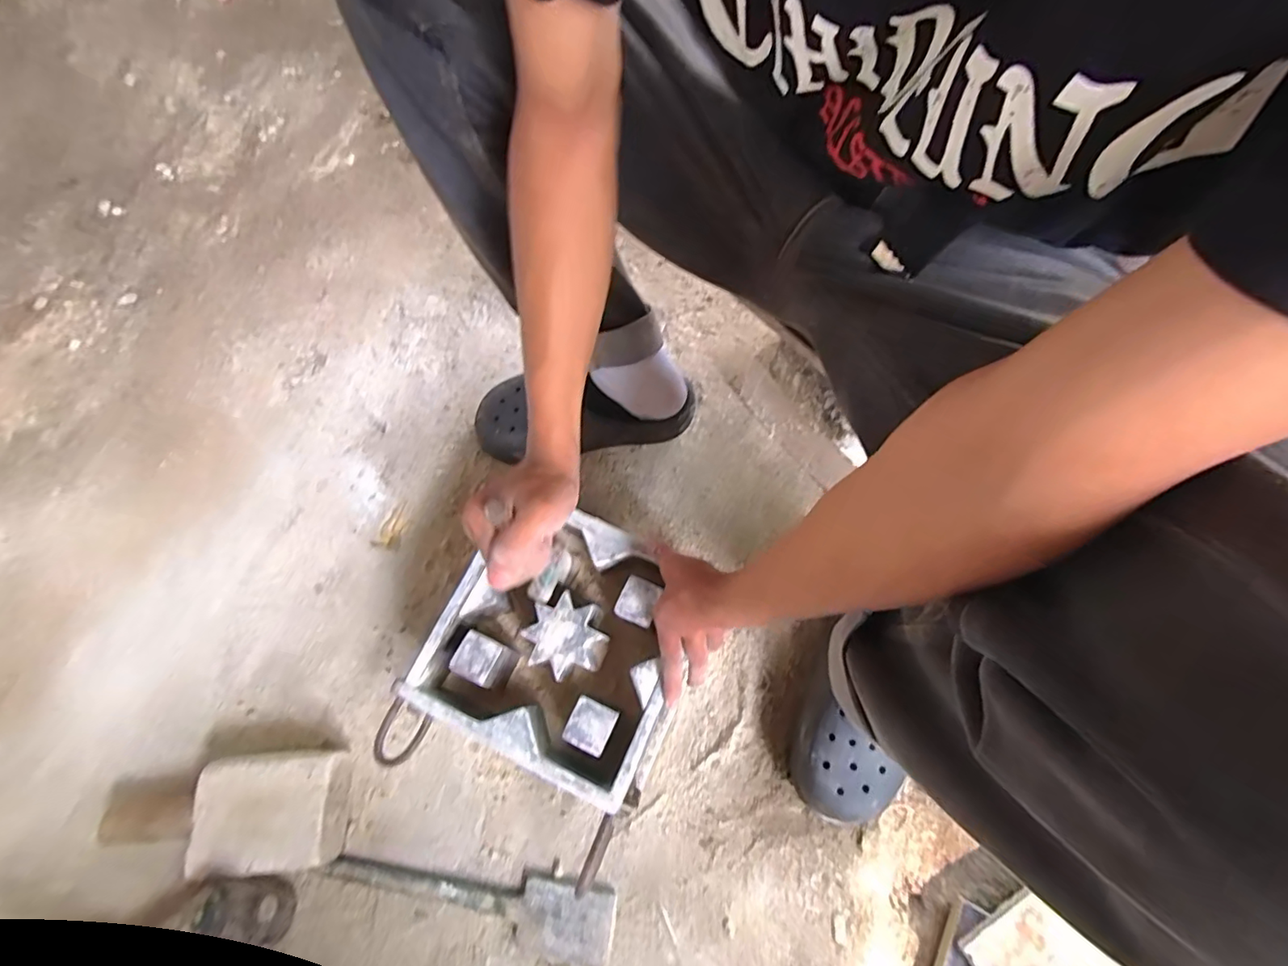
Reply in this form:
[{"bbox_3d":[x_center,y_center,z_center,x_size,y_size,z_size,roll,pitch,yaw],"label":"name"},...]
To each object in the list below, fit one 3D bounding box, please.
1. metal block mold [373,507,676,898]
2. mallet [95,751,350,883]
[{"bbox_3d":[-0.089,0.180,0.538,0.225,0.081,0.276,25,73,10],"label":"metal block mold"},{"bbox_3d":[-0.442,0.347,0.568,0.252,0.049,0.107,-4,71,0],"label":"mallet"}]

